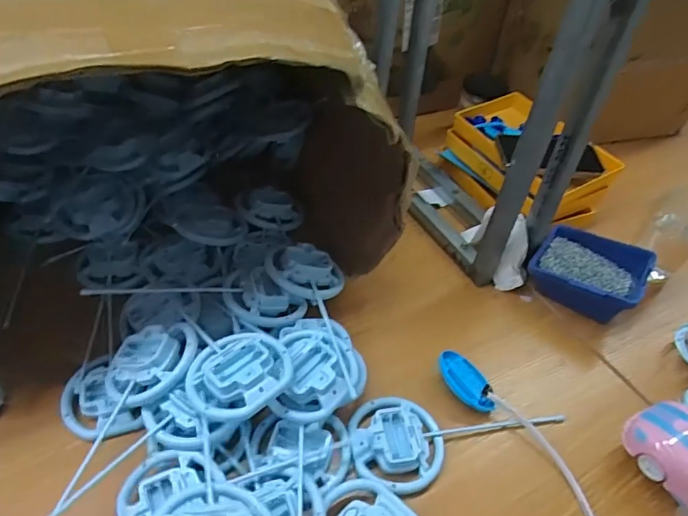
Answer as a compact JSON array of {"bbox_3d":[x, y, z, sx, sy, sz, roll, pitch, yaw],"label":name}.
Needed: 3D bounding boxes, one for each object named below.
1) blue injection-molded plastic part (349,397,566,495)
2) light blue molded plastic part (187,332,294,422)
[{"bbox_3d":[0.120,0.183,0.547,0.225,0.017,0.099,-7,46,-13],"label":"blue injection-molded plastic part"},{"bbox_3d":[-0.106,0.110,0.509,0.102,0.029,0.094,3,45,-3],"label":"light blue molded plastic part"}]

